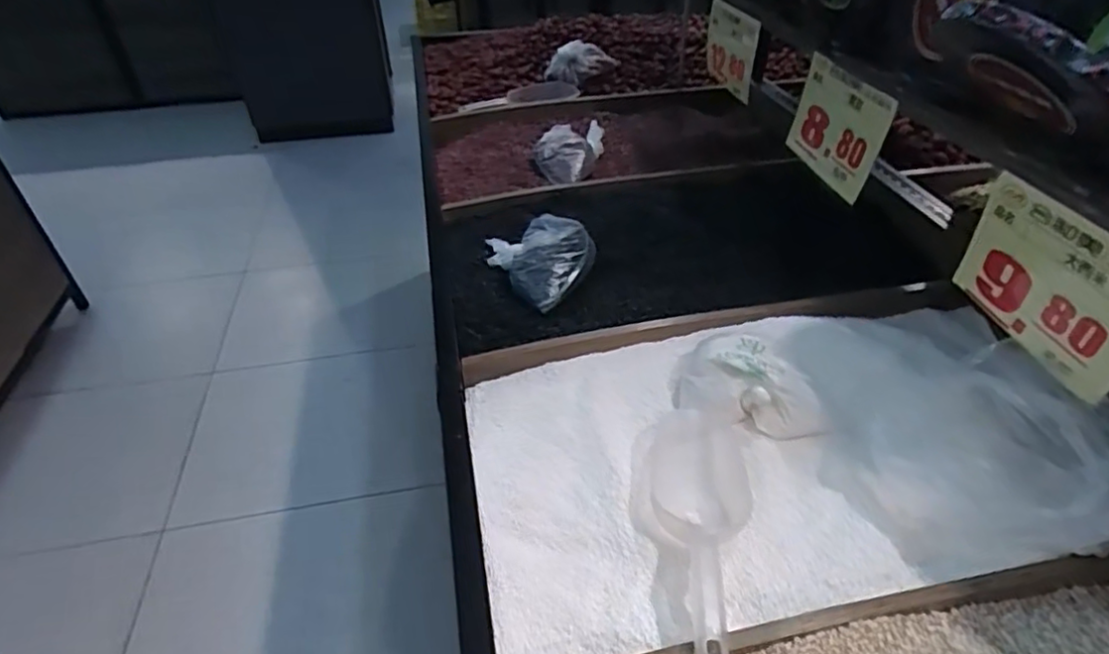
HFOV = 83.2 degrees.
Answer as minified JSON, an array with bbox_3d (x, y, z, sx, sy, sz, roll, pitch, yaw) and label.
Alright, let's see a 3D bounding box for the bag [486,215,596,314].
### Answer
[{"bbox_3d":[-0.016,-0.120,0.974,0.143,0.063,0.209,-18,42,-16],"label":"bag"}]

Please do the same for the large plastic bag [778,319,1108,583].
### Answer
[{"bbox_3d":[0.389,0.068,0.669,0.186,0.139,0.369,-5,40,-2],"label":"large plastic bag"}]

